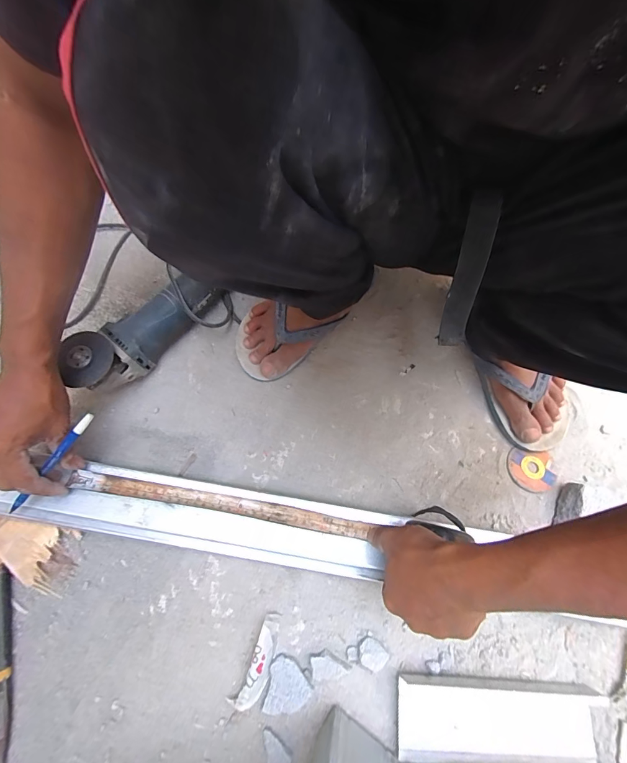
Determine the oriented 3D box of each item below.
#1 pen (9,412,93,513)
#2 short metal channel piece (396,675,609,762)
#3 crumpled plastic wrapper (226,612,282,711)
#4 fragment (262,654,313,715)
[{"bbox_3d":[-0.290,0.091,0.403,0.011,0.016,0.134,38,88,11],"label":"pen"},{"bbox_3d":[0.204,0.368,0.382,0.224,0.031,0.079,6,69,0],"label":"short metal channel piece"},{"bbox_3d":[-0.058,0.307,0.400,0.027,0.021,0.093,23,70,6],"label":"crumpled plastic wrapper"},{"bbox_3d":[-0.033,0.331,0.396,0.049,0.010,0.047,1,69,-2],"label":"fragment"}]

